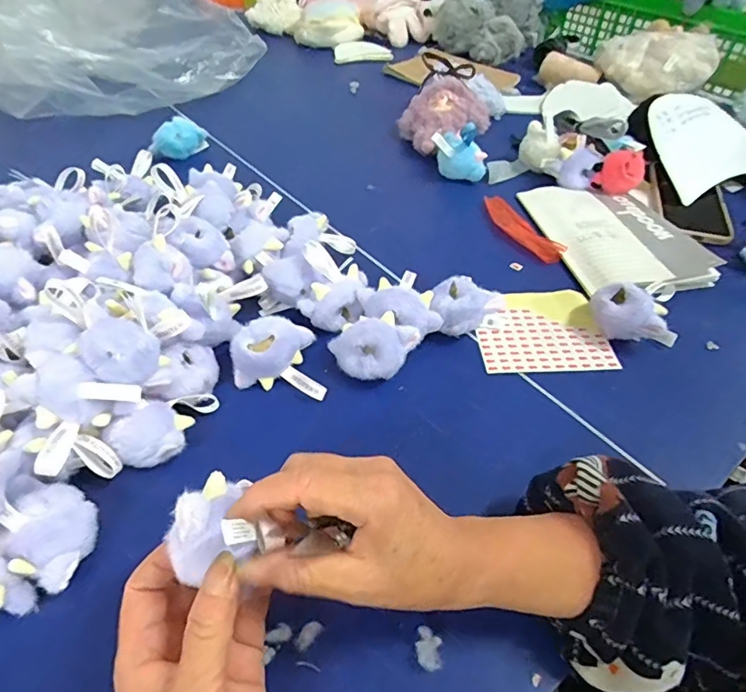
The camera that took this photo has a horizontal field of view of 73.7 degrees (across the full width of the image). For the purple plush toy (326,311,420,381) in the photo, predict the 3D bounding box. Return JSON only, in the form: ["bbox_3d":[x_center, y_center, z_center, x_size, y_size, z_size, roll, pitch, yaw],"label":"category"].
[{"bbox_3d":[-0.002,0.000,0.430,0.064,0.045,0.053,36,57,28],"label":"purple plush toy"}]

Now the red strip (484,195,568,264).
[{"bbox_3d":[0.172,-0.138,0.583,0.039,0.015,0.130,-22,51,-19],"label":"red strip"}]

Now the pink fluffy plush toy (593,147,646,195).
[{"bbox_3d":[0.315,-0.223,0.632,0.054,0.040,0.055,29,54,24],"label":"pink fluffy plush toy"}]

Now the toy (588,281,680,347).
[{"bbox_3d":[0.239,-0.024,0.458,0.077,0.042,0.039,30,54,24],"label":"toy"}]

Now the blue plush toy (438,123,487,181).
[{"bbox_3d":[0.120,-0.256,0.650,0.065,0.077,0.047,12,49,10],"label":"blue plush toy"}]

